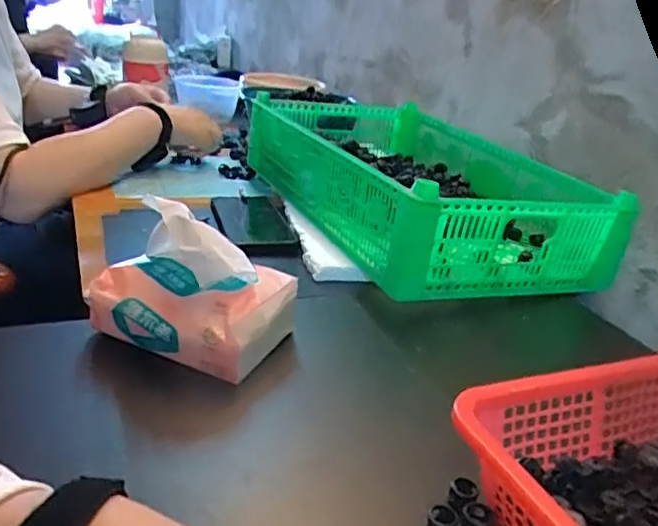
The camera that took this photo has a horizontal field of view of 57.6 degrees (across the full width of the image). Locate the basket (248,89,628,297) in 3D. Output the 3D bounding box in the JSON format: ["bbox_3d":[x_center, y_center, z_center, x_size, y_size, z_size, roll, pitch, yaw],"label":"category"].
[{"bbox_3d":[0.103,-0.108,0.790,0.298,0.122,0.475,-6,24,-23],"label":"basket"}]

